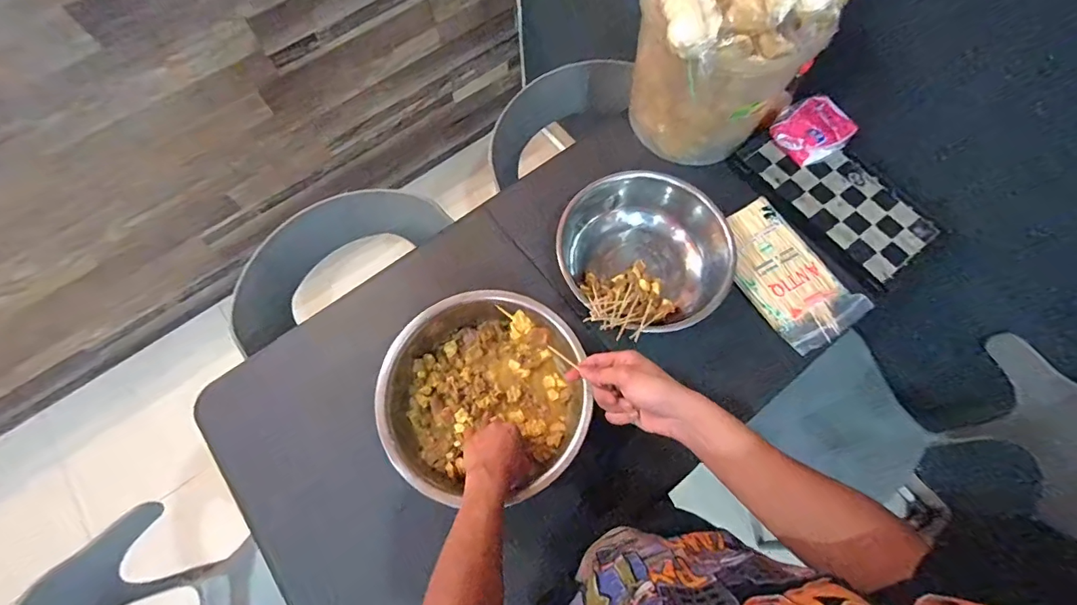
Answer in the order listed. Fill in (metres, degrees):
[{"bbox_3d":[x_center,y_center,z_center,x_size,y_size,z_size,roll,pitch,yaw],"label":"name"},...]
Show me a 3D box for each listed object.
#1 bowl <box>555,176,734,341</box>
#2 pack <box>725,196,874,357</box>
[{"bbox_3d":[0.178,-0.069,0.781,0.278,0.155,0.250,-18,70,-6],"label":"bowl"},{"bbox_3d":[0.423,-0.054,0.806,0.153,0.020,0.263,-32,72,-11],"label":"pack"}]

